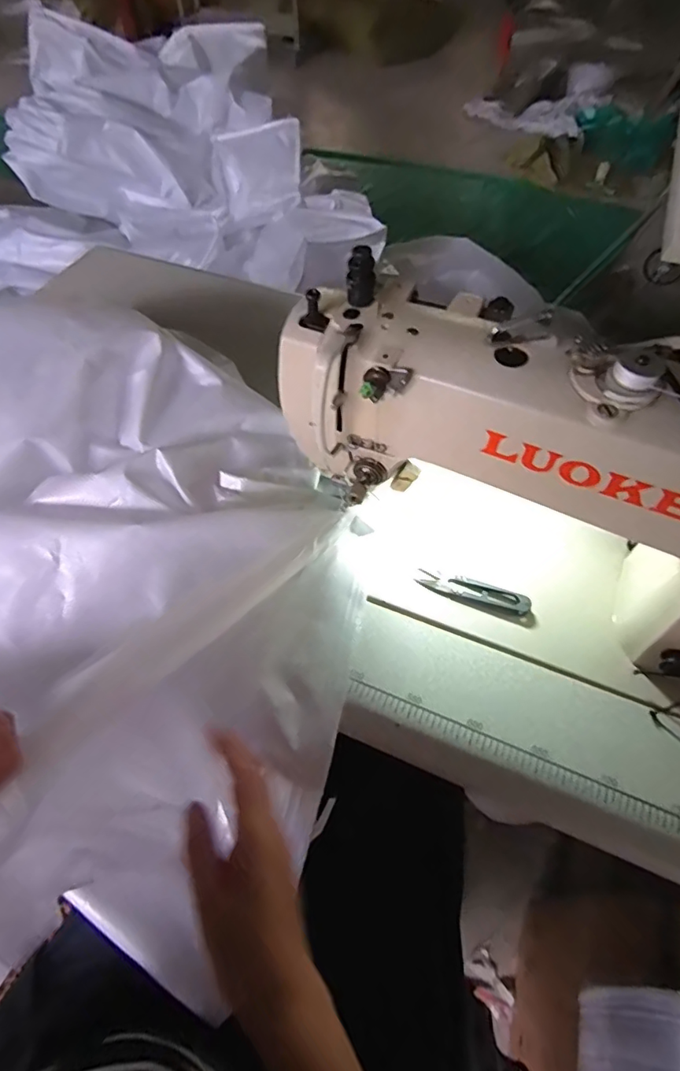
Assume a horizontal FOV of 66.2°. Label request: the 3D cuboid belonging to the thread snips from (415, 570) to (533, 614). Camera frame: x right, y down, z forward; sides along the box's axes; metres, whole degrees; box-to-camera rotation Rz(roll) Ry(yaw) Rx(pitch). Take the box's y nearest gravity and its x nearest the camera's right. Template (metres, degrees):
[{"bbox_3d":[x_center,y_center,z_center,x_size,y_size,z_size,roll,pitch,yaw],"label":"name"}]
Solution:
[{"bbox_3d":[0.121,0.049,0.470,0.097,0.011,0.020,19,59,14],"label":"thread snips"}]

